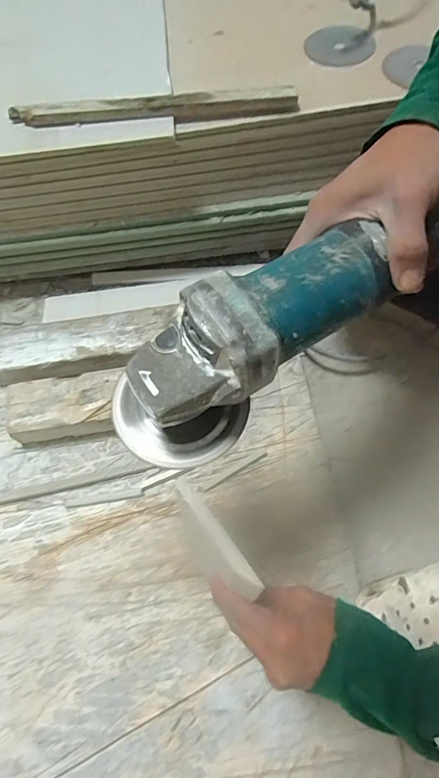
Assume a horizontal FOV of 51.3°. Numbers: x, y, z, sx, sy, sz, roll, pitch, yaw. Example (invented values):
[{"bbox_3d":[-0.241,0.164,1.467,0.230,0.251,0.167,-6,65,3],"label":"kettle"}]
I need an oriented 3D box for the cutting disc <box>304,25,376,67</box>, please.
[{"bbox_3d":[0.173,-0.490,0.655,0.096,0.006,0.105,3,64,8],"label":"cutting disc"}]

